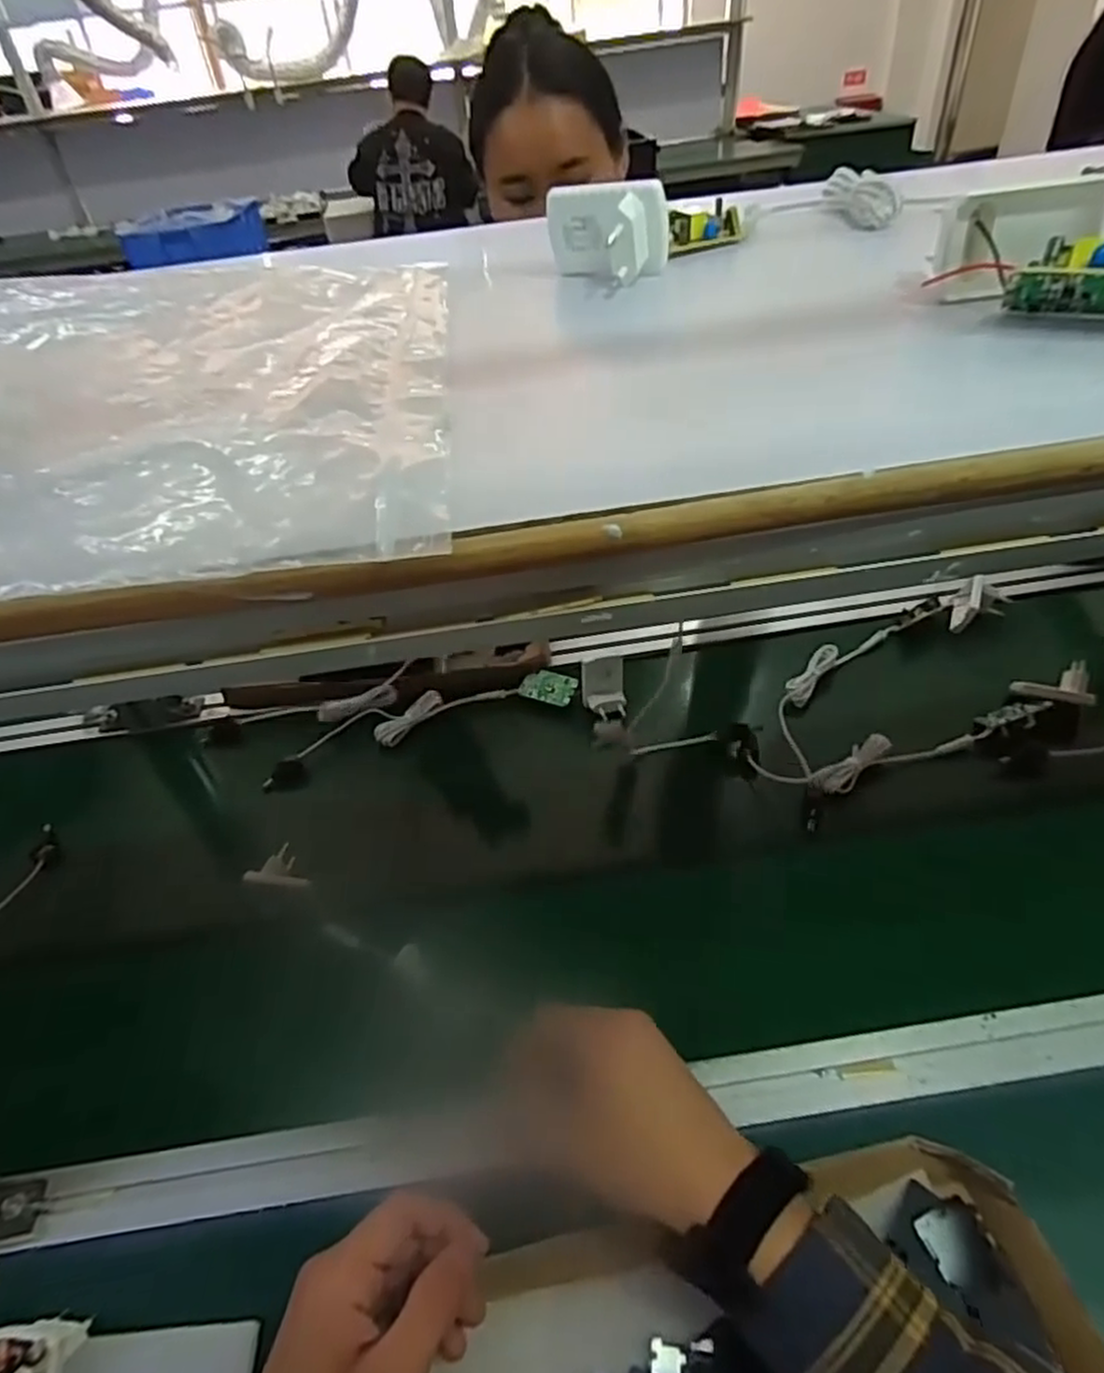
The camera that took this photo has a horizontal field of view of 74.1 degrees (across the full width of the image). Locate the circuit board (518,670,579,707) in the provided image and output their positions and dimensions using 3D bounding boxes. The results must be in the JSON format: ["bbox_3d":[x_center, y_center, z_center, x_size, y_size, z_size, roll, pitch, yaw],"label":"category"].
[{"bbox_3d":[-0.004,-0.001,0.727,0.055,0.004,0.036,13,45,21],"label":"circuit board"}]

